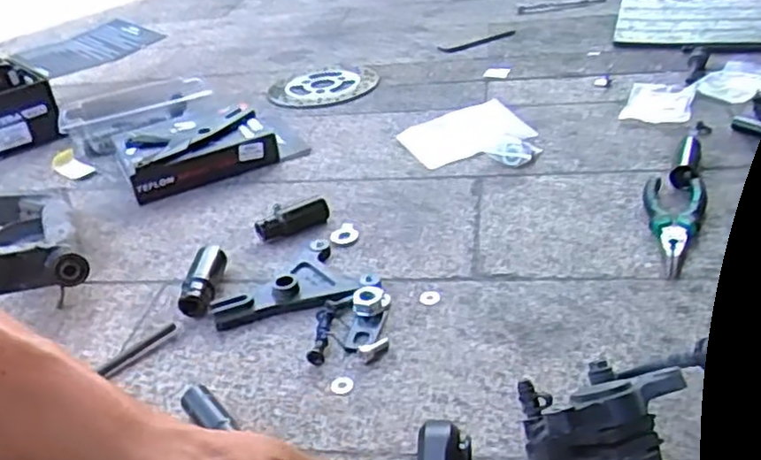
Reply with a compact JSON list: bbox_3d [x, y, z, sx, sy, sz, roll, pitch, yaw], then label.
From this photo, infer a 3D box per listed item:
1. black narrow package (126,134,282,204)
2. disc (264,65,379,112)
[{"bbox_3d":[-0.207,-0.077,0.849,0.173,0.047,0.028,-20,34,-19],"label":"black narrow package"},{"bbox_3d":[-0.091,-0.221,1.095,0.165,0.010,0.157,-5,32,3],"label":"disc"}]

